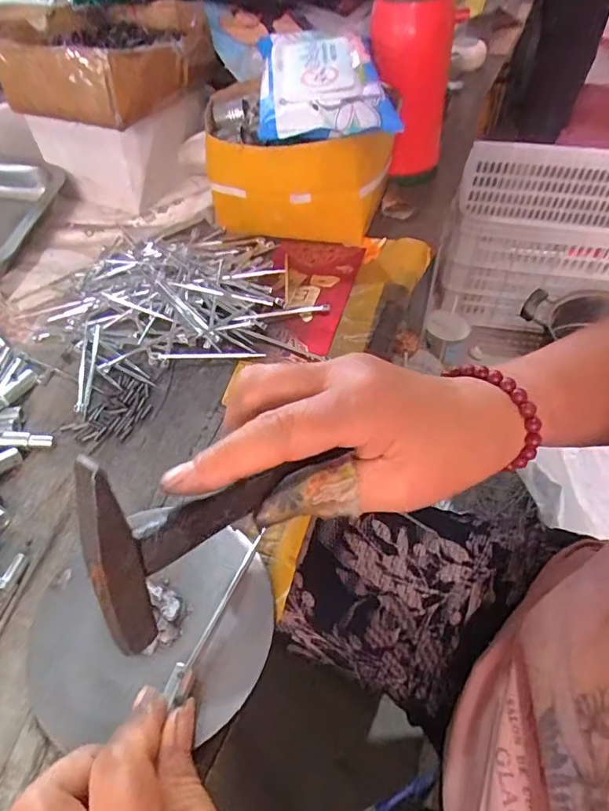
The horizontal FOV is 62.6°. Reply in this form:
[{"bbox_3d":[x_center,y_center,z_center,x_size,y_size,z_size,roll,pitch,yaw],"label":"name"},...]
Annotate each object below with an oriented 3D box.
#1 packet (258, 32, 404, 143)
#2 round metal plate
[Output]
[{"bbox_3d":[0.011,-0.281,0.431,0.109,0.031,0.159,-7,53,-4],"label":"packet"},{"bbox_3d":[-0.083,0.112,0.270,0.128,0.011,0.112,-3,50,3],"label":"round metal plate"}]

